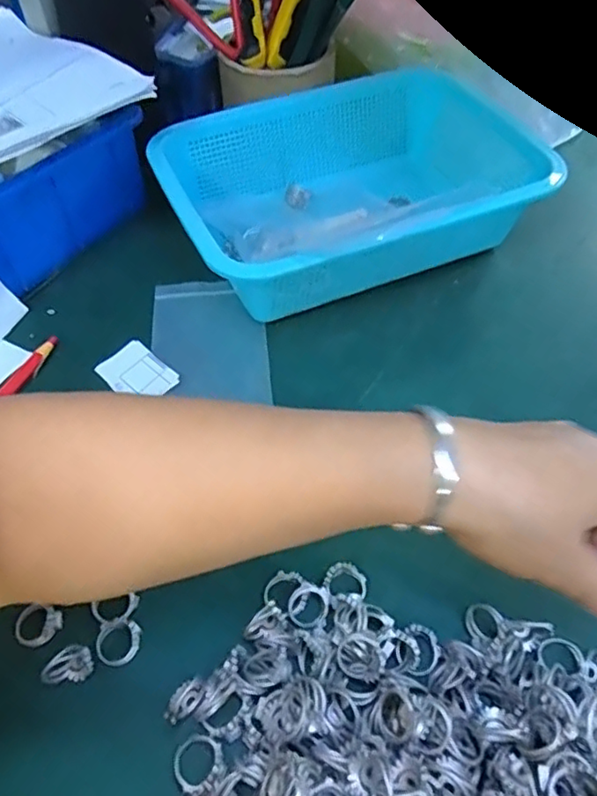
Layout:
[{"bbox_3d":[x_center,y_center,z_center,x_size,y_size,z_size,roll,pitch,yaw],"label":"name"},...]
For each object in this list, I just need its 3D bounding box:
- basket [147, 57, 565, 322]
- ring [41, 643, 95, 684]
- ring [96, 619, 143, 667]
[{"bbox_3d":[0.036,-0.154,0.449,0.253,0.079,0.192,-20,54,-14],"label":"basket"},{"bbox_3d":[-0.107,0.126,0.276,0.012,0.018,0.021,34,59,25],"label":"ring"},{"bbox_3d":[-0.089,0.118,0.286,0.021,0.006,0.021,-1,52,1],"label":"ring"}]

